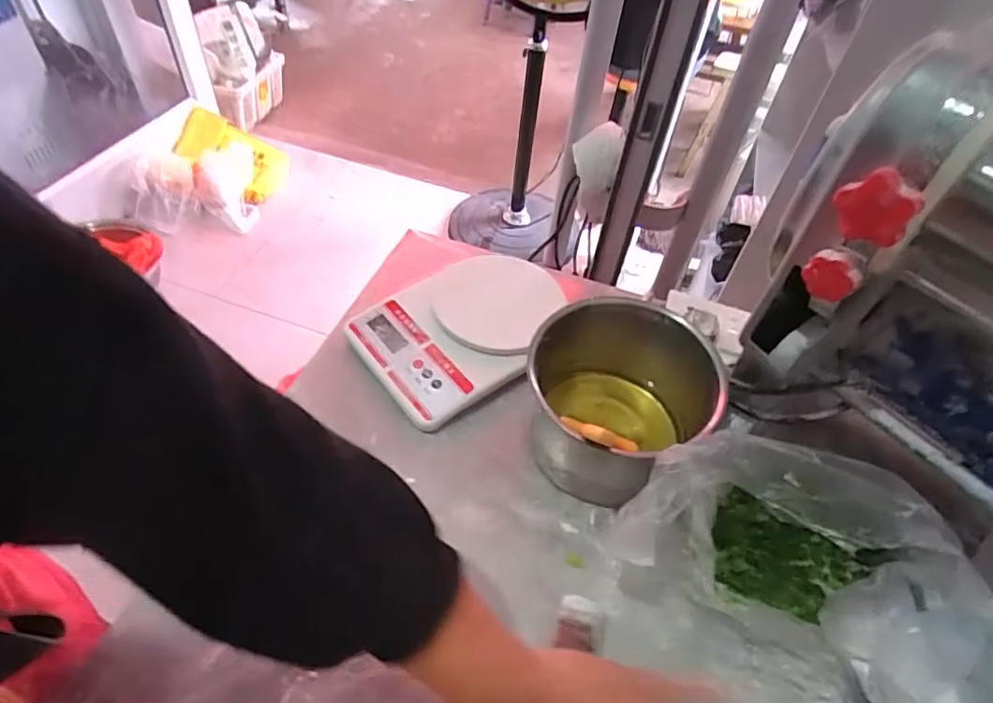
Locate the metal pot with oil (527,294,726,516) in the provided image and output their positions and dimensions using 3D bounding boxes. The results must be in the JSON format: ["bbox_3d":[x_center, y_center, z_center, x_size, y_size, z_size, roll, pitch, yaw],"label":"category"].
[{"bbox_3d":[0.099,0.047,0.491,0.147,0.119,0.148,2,50,-3],"label":"metal pot with oil"}]

